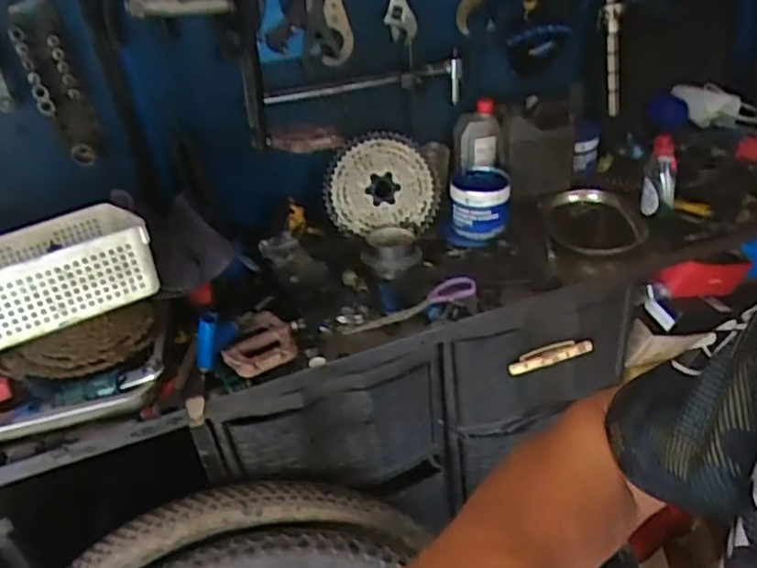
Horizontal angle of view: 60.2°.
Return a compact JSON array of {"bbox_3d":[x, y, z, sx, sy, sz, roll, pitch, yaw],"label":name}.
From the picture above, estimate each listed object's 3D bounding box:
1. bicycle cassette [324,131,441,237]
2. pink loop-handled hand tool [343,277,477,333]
[{"bbox_3d":[0.009,-0.181,1.185,0.207,0.191,0.044,2,0,-3],"label":"bicycle cassette"},{"bbox_3d":[0.048,0.034,0.981,0.206,0.025,0.036,-22,35,1],"label":"pink loop-handled hand tool"}]

